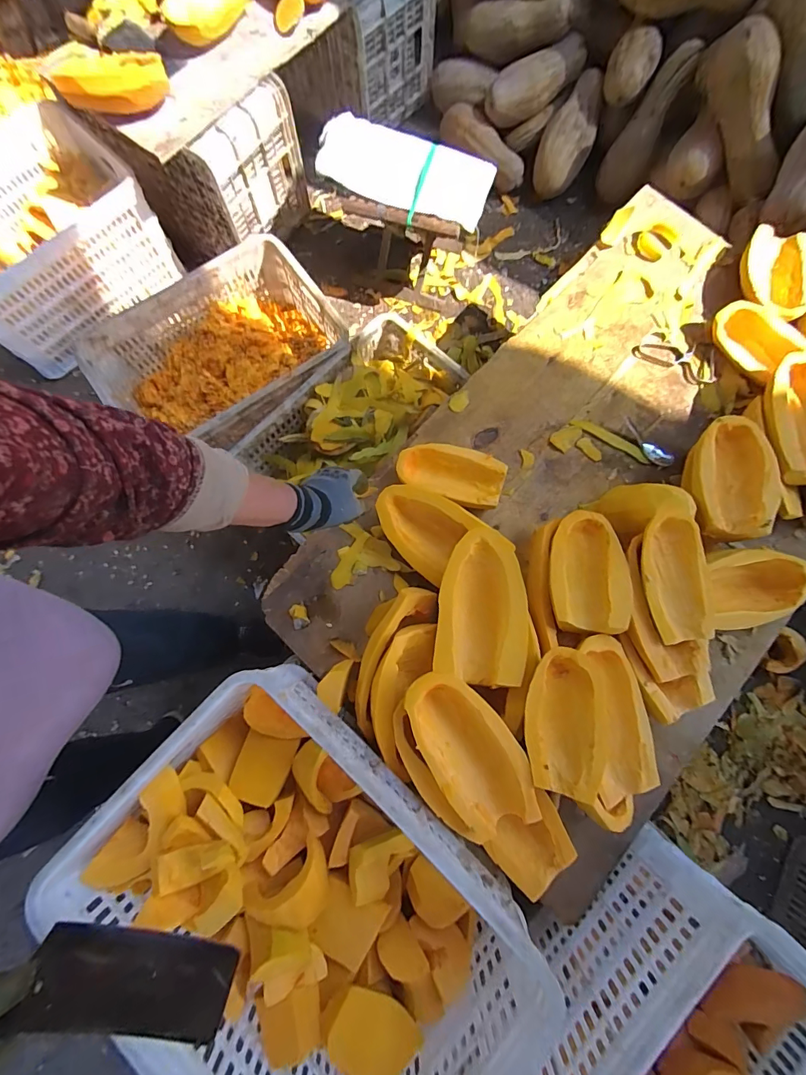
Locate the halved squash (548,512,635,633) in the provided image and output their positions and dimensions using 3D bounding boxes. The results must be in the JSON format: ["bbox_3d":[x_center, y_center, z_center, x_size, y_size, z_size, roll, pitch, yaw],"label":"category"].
[{"bbox_3d":[0.284,0.050,0.653,0.111,0.055,0.193,3,78,1],"label":"halved squash"}]

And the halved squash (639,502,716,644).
[{"bbox_3d":[0.408,0.053,0.636,0.100,0.041,0.206,1,78,0],"label":"halved squash"}]

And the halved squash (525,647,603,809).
[{"bbox_3d":[0.215,0.247,0.575,0.100,0.047,0.181,7,78,2],"label":"halved squash"}]

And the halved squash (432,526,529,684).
[{"bbox_3d":[0.118,0.101,0.626,0.123,0.040,0.220,6,78,2],"label":"halved squash"}]

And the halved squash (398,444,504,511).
[{"bbox_3d":[0.084,-0.113,0.759,0.191,0.057,0.085,17,79,4],"label":"halved squash"}]

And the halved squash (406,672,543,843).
[{"bbox_3d":[0.091,0.290,0.589,0.119,0.097,0.227,-32,80,-6],"label":"halved squash"}]

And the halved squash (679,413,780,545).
[{"bbox_3d":[0.541,-0.104,0.699,0.110,0.063,0.204,13,79,3],"label":"halved squash"}]

